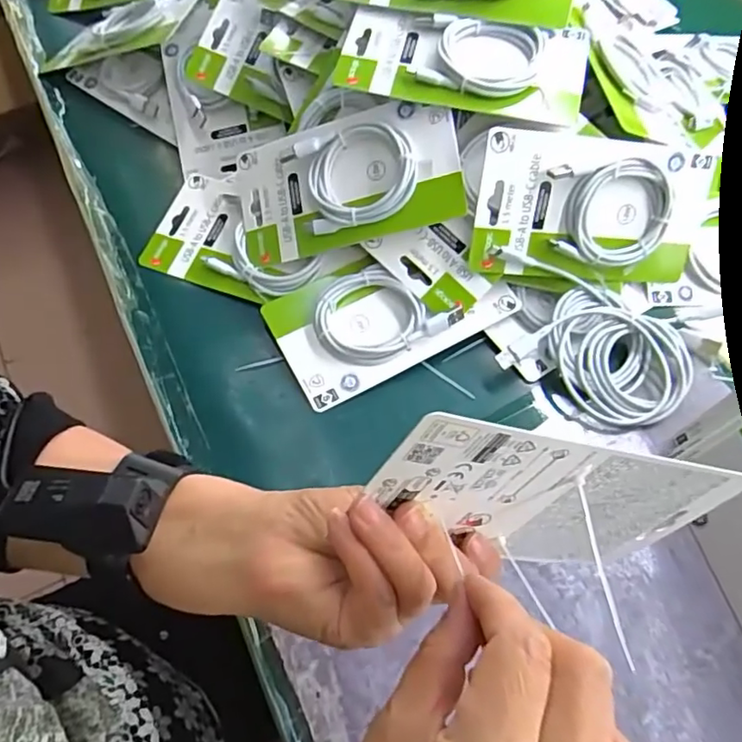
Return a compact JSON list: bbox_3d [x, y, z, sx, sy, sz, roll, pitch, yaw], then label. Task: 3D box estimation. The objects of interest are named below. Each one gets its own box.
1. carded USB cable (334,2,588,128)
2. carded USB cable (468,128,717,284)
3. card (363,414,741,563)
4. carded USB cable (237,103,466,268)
[{"bbox_3d":[0.067,-0.233,0.444,0.181,0.029,0.079,11,61,4],"label":"carded USB cable"},{"bbox_3d":[0.167,-0.119,0.441,0.179,0.102,0.020,2,22,-9],"label":"carded USB cable"},{"bbox_3d":[0.080,0.062,0.267,0.176,0.095,0.004,11,46,-22],"label":"card"},{"bbox_3d":[-0.022,-0.145,0.458,0.178,0.022,0.099,-11,86,19],"label":"carded USB cable"}]

